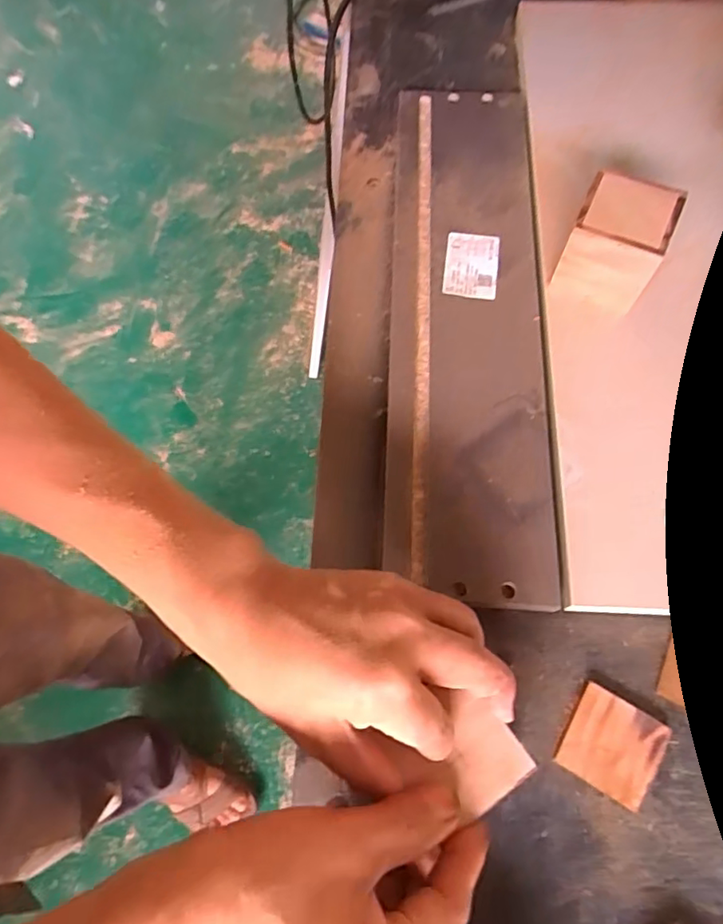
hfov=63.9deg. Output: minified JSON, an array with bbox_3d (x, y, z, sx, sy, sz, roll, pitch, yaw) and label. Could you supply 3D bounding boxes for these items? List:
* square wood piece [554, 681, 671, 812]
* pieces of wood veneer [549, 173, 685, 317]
[{"bbox_3d":[0.147,0.165,0.339,0.051,0.007,0.051,29,72,12],"label":"square wood piece"},{"bbox_3d":[0.179,-0.156,0.410,0.060,0.065,0.068,24,71,10],"label":"pieces of wood veneer"}]

